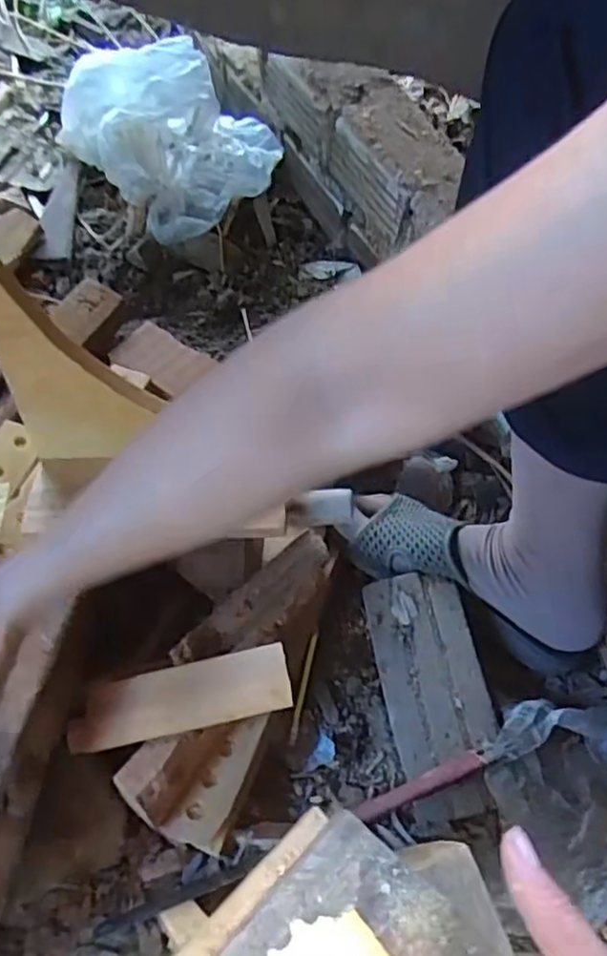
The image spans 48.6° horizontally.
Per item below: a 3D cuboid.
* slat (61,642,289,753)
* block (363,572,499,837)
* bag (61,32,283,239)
[{"bbox_3d":[-0.088,0.156,0.479,0.157,0.006,0.050,-14,48,4],"label":"slat"},{"bbox_3d":[0.099,0.162,0.513,0.072,0.033,0.177,-9,61,-7],"label":"block"},{"bbox_3d":[-0.155,-0.429,0.810,0.212,0.124,0.272,-31,65,-19],"label":"bag"}]

